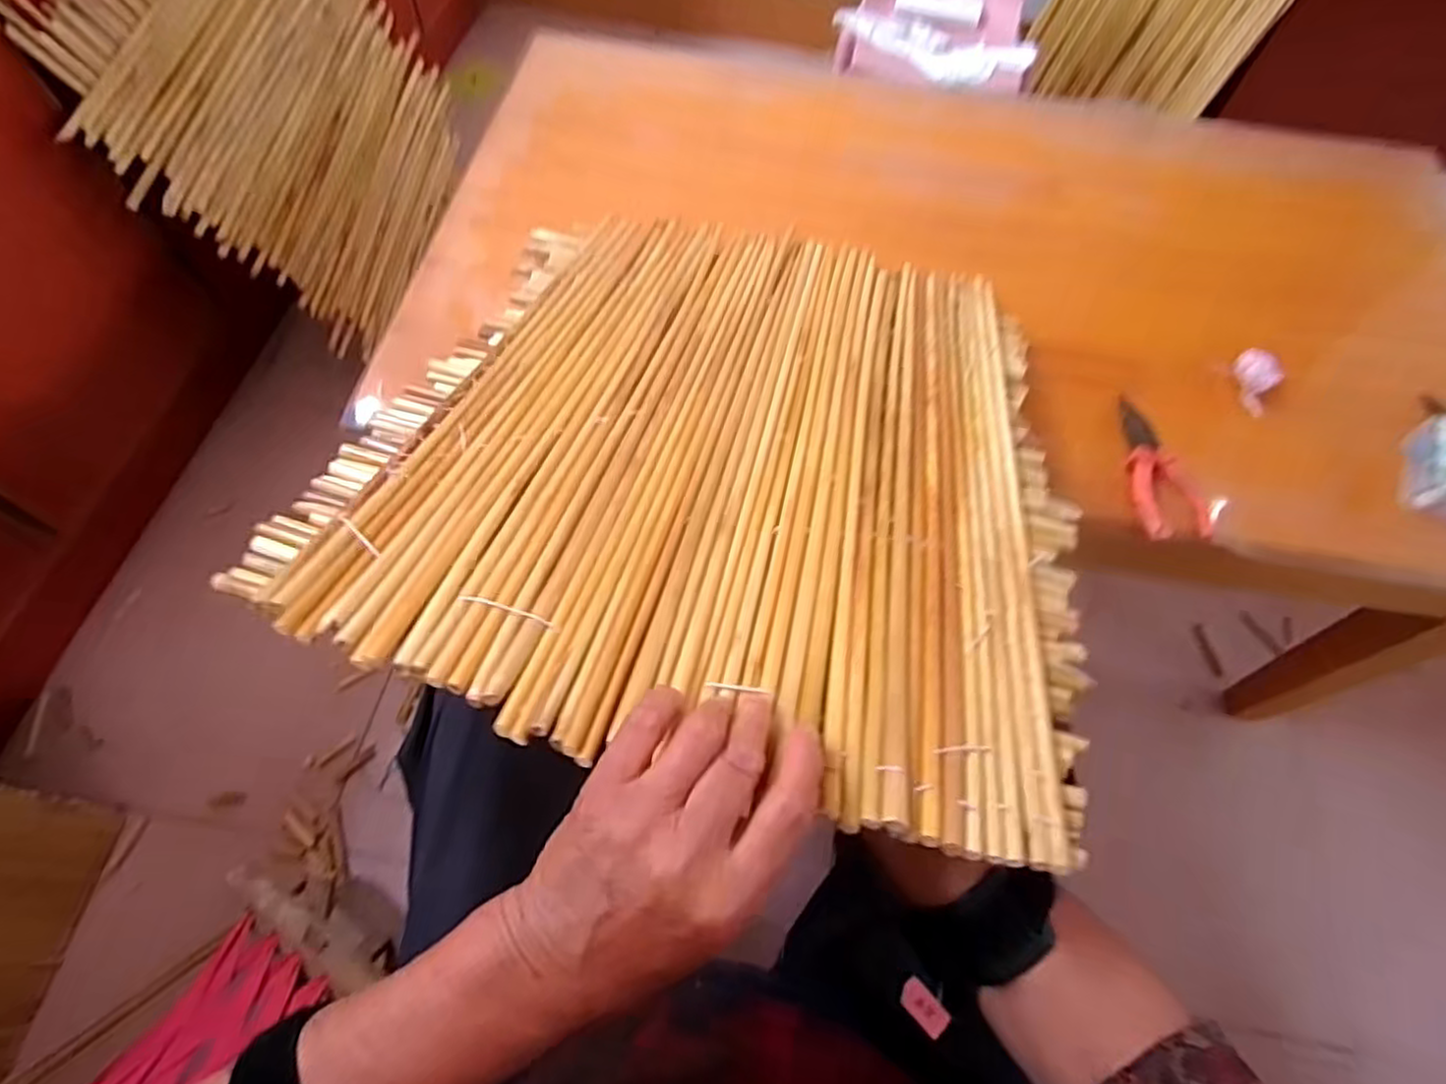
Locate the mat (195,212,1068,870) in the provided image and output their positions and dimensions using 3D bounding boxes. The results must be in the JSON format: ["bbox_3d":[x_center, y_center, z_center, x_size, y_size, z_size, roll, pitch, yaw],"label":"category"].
[{"bbox_3d":[0.000,-0.086,0.475,0.421,0.015,0.520,11,46,4],"label":"mat"}]

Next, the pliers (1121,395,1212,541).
[{"bbox_3d":[0.366,-0.064,0.591,0.050,0.020,0.142,7,63,1],"label":"pliers"}]

